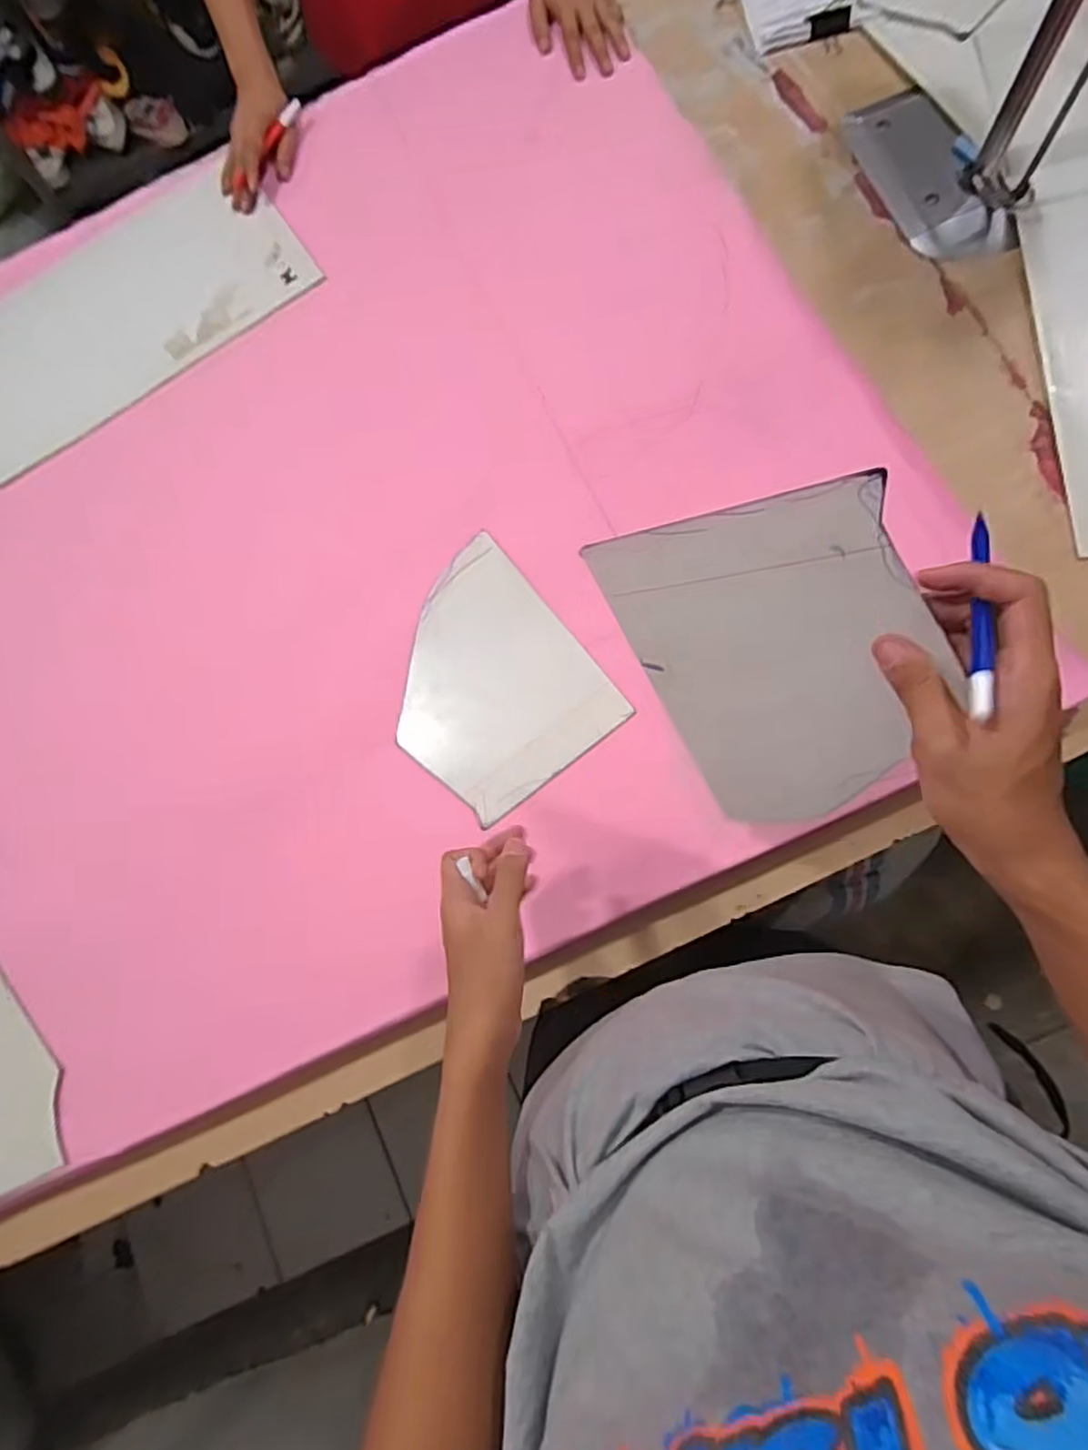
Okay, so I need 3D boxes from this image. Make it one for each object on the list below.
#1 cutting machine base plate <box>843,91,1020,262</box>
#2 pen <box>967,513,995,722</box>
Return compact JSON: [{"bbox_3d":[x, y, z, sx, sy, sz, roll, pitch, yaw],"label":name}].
[{"bbox_3d":[0.449,-0.642,0.786,0.108,0.015,0.246,-22,81,2],"label":"cutting machine base plate"},{"bbox_3d":[0.225,-0.061,0.348,0.008,0.010,0.126,14,65,7],"label":"pen"}]

